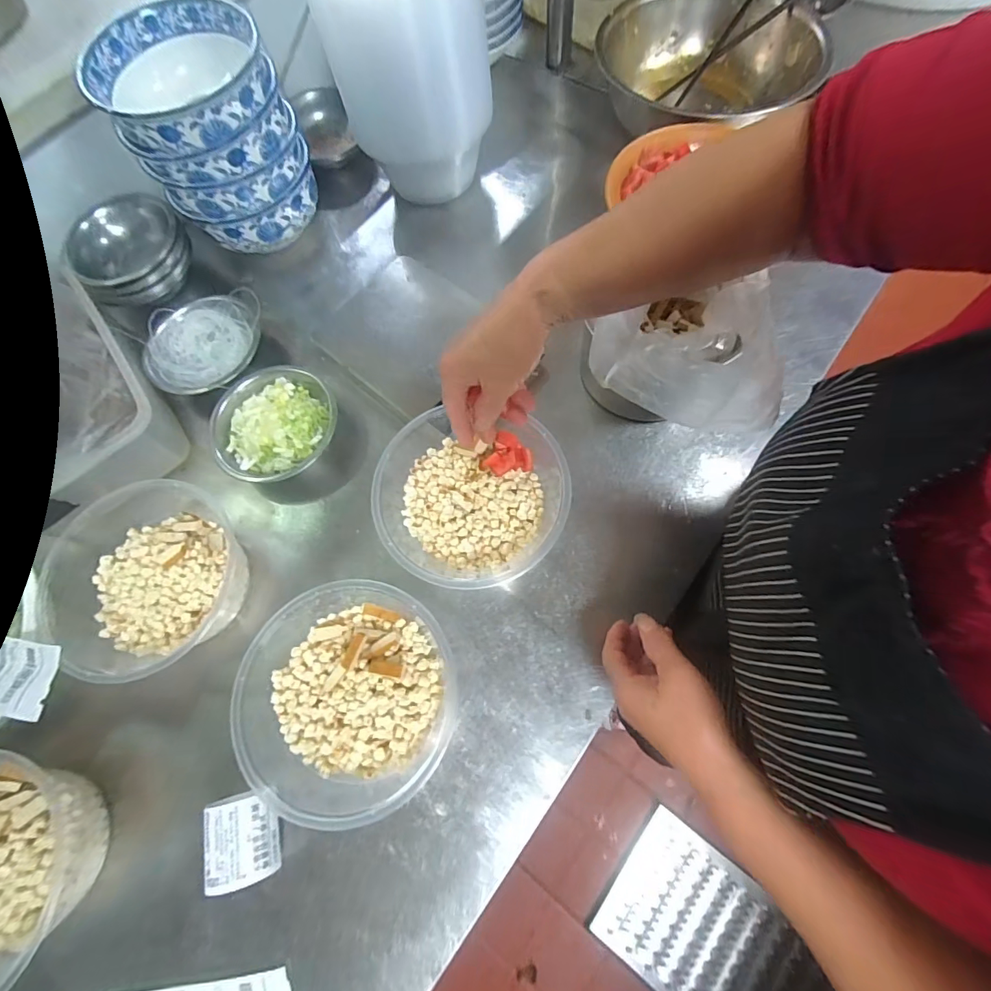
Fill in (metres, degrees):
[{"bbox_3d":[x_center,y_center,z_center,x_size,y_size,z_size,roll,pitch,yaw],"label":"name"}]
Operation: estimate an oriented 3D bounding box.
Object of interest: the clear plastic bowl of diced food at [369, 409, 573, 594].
[{"bbox_3d":[-0.020,0.010,0.429,0.168,0.074,0.154,-1,70,2],"label":"clear plastic bowl of diced food"}]

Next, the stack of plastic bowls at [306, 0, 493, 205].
[{"bbox_3d":[-0.101,-0.486,0.532,0.164,0.224,0.158,-16,71,-4],"label":"stack of plastic bowls"}]

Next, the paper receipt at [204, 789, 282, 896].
[{"bbox_3d":[-0.197,0.269,0.365,0.052,0.046,0.059,-14,70,-3],"label":"paper receipt"}]

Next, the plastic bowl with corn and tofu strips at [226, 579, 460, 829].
[{"bbox_3d":[-0.120,0.170,0.381,0.166,0.073,0.181,-1,70,2],"label":"plastic bowl with corn and tofu strips"}]

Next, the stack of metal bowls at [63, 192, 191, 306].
[{"bbox_3d":[-0.440,-0.300,0.556,0.125,0.066,0.115,-33,72,-9],"label":"stack of metal bowls"}]

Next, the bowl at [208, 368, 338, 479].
[{"bbox_3d":[-0.235,-0.075,0.492,0.121,0.045,0.130,-1,70,2],"label":"bowl"}]

